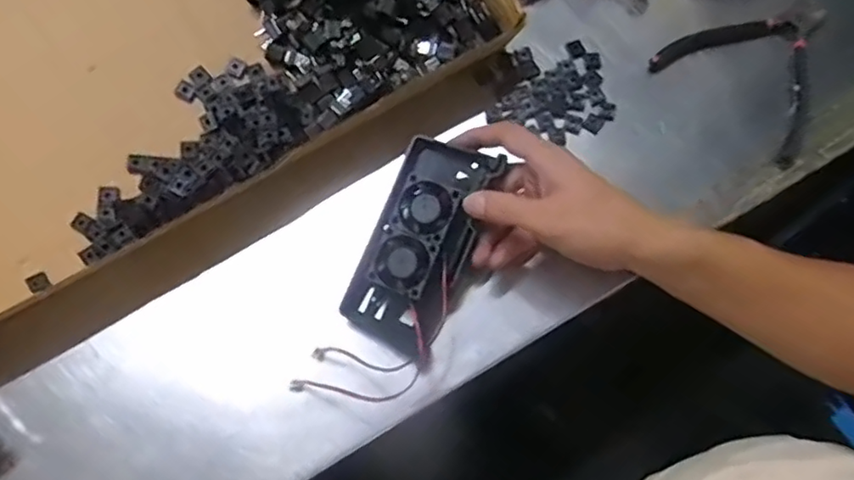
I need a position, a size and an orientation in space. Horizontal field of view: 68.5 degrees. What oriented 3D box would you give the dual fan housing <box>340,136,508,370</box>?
[{"bbox_3d":[-0.005,0.004,0.433,0.067,0.023,0.147,19,89,7],"label":"dual fan housing"}]

